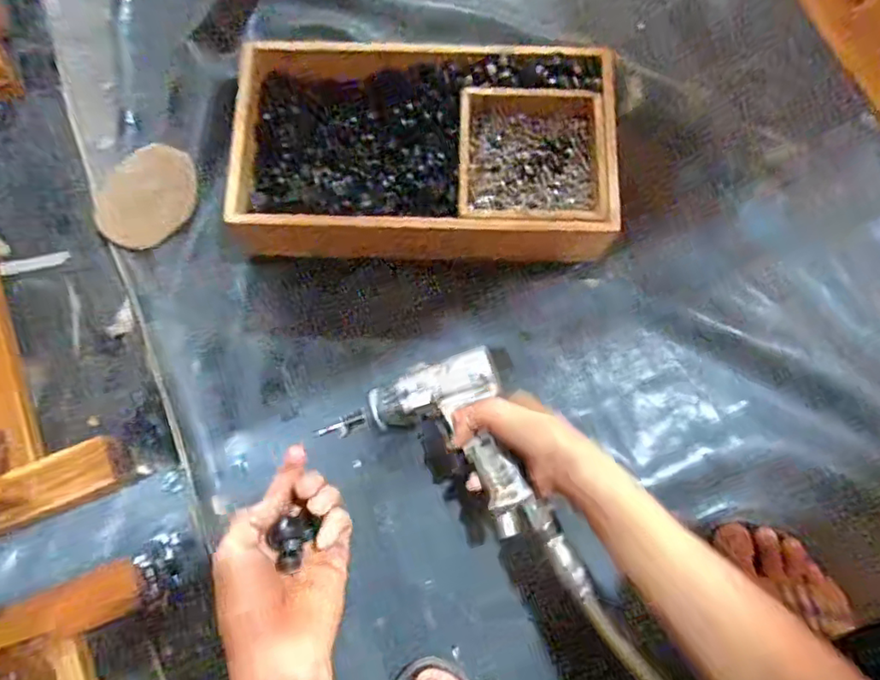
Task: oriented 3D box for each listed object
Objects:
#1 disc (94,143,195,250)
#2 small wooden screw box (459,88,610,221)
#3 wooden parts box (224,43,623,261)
[{"bbox_3d":[-0.302,-0.148,0.600,0.087,0.006,0.110,44,86,5],"label":"disc"},{"bbox_3d":[0.091,-0.176,0.571,0.144,0.041,0.140,1,78,0],"label":"small wooden screw box"},{"bbox_3d":[-0.012,-0.189,0.593,0.367,0.071,0.206,2,78,1],"label":"wooden parts box"}]

